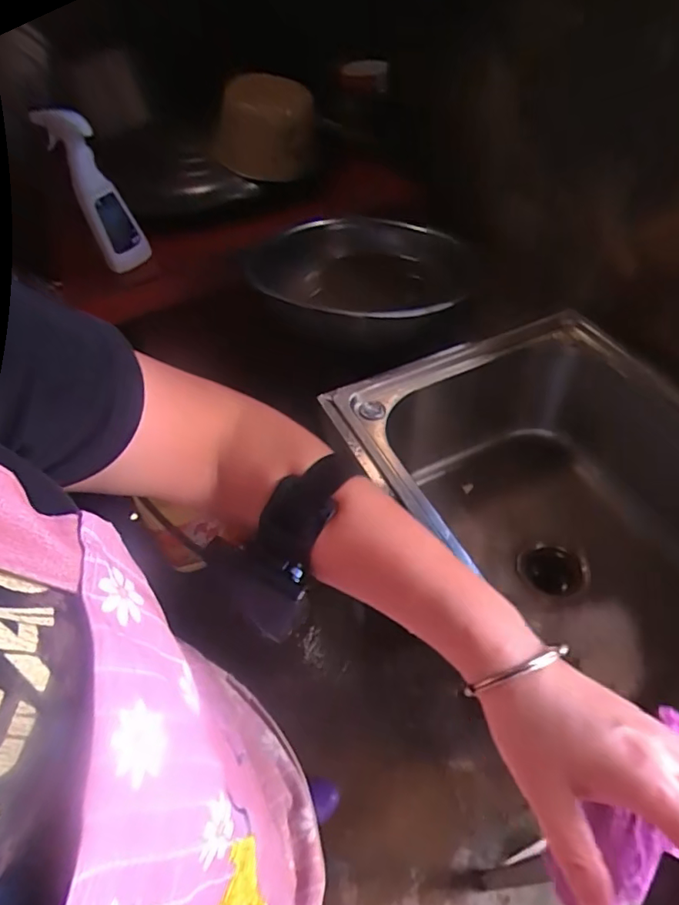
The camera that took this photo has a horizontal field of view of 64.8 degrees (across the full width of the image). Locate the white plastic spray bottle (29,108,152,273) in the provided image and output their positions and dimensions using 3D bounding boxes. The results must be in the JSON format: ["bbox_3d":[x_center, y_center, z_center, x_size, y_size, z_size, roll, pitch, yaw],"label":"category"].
[{"bbox_3d":[-0.421,-0.455,0.946,0.098,0.268,0.078,-19,49,-11],"label":"white plastic spray bottle"}]

